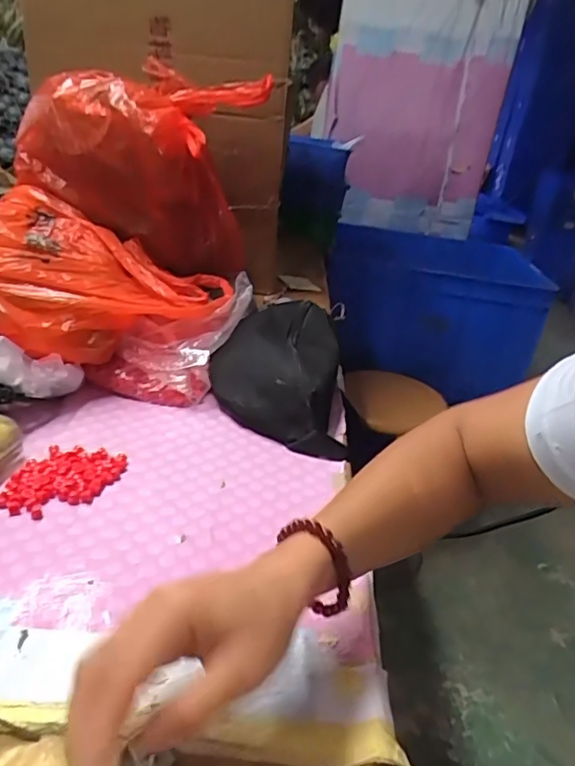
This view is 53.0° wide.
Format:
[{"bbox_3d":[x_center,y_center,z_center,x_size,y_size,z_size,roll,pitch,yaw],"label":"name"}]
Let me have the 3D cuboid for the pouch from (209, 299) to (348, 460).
[{"bbox_3d":[-0.011,-0.018,0.643,0.141,0.072,0.237,6,26,-4],"label":"pouch"}]

